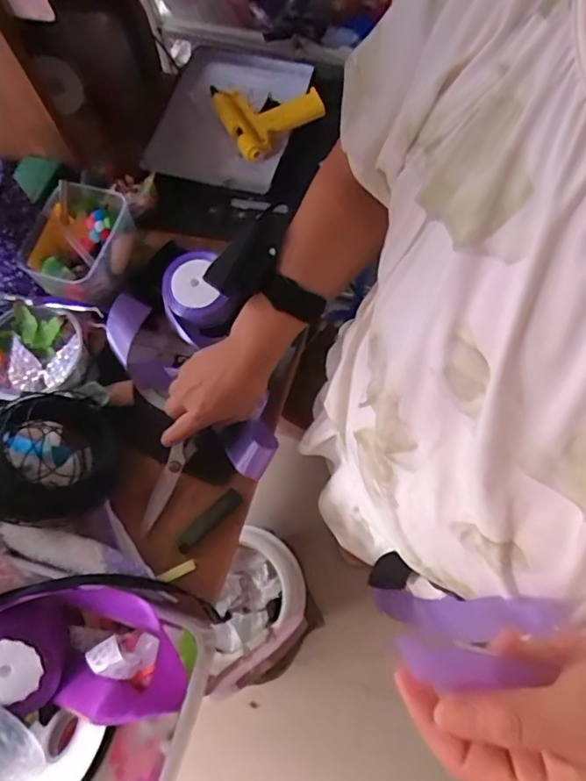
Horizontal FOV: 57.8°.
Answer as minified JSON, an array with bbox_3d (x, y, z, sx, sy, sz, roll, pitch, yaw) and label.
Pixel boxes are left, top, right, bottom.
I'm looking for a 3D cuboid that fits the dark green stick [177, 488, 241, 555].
[{"bbox_3d":[-0.089,0.136,0.558,0.081,0.009,0.019,-41,73,-12],"label":"dark green stick"}]

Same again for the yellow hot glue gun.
[{"bbox_3d":[-0.041,-0.385,0.721,0.124,0.035,0.138,-31,71,-8],"label":"yellow hot glue gun"}]

